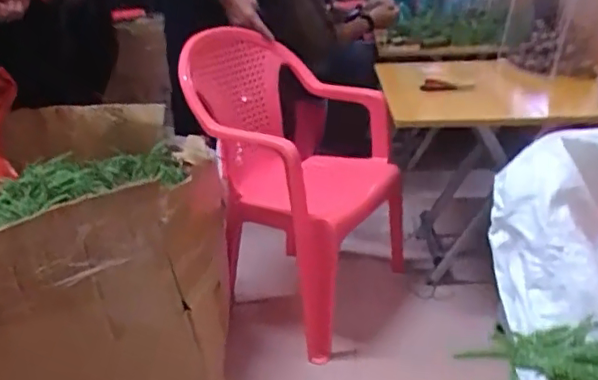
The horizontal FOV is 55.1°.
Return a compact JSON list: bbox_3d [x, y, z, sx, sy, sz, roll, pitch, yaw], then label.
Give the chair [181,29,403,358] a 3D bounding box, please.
[{"bbox_3d":[-0.013,-0.047,1.412,0.433,0.640,0.460,10,27,31],"label":"chair"}]

